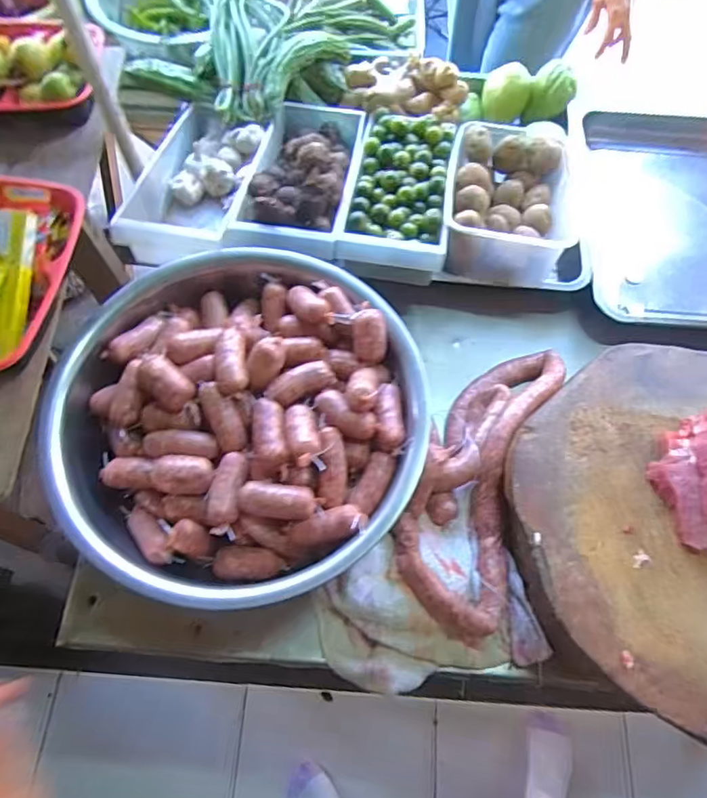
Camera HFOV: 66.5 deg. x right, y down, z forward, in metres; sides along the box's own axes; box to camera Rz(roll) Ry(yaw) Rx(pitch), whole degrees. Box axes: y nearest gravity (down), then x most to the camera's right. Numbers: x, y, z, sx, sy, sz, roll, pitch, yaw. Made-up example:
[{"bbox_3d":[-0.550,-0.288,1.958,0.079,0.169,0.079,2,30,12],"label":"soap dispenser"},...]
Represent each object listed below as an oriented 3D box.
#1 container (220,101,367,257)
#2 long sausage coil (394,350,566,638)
[{"bbox_3d":[-0.069,-0.274,0.676,0.131,0.055,0.240,8,53,1],"label":"container"},{"bbox_3d":[0.132,0.068,0.607,0.160,0.065,0.353,21,69,6],"label":"long sausage coil"}]

